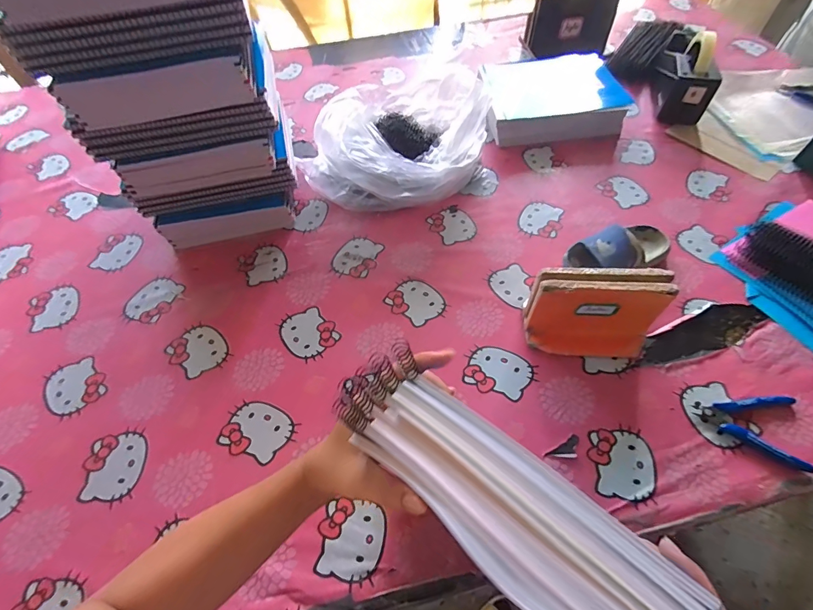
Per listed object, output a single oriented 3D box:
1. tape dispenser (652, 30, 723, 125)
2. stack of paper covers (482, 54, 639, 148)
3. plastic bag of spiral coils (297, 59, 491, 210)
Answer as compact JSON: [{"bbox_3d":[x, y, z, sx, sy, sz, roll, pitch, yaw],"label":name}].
[{"bbox_3d":[0.572,-0.475,0.816,0.094,0.126,0.203,17,59,14],"label":"tape dispenser"},{"bbox_3d":[0.301,-0.439,0.845,0.283,0.065,0.238,-4,56,0],"label":"stack of paper covers"},{"bbox_3d":[-0.012,-0.299,0.722,0.282,0.138,0.266,17,59,14],"label":"plastic bag of spiral coils"}]

